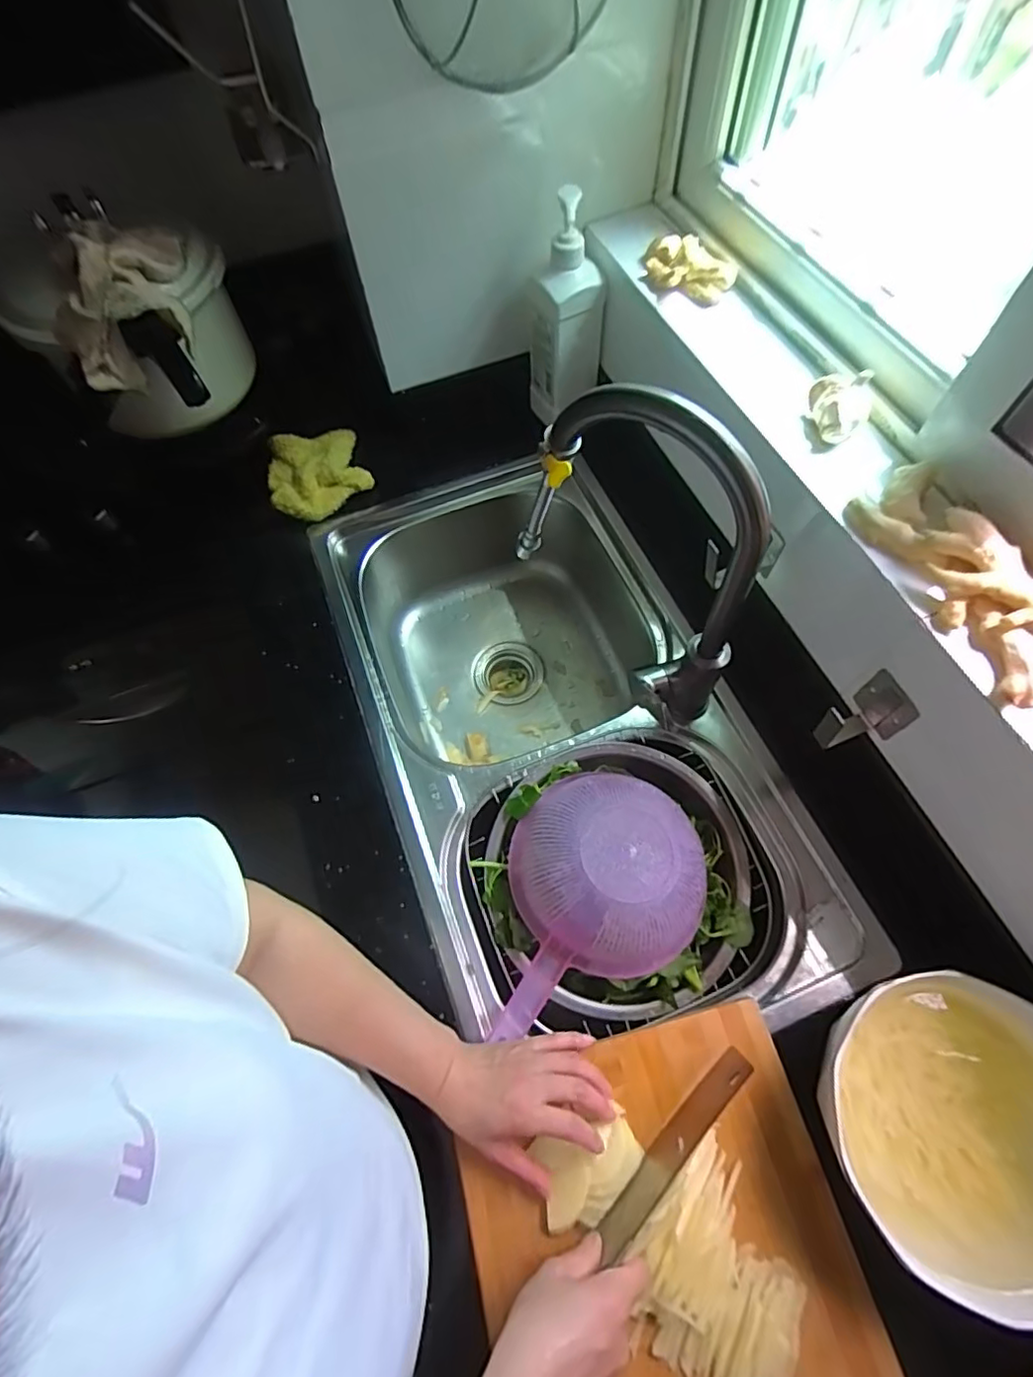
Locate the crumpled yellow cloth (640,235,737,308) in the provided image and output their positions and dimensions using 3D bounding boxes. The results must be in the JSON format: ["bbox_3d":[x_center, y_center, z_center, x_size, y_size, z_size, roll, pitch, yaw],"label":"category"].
[{"bbox_3d":[0.188,-0.474,0.659,0.110,0.035,0.043,36,71,18],"label":"crumpled yellow cloth"}]

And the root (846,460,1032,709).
[{"bbox_3d":[0.352,-0.085,0.456,0.065,0.038,0.221,-18,65,-6],"label":"root"}]

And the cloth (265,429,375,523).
[{"bbox_3d":[-0.295,-0.320,0.865,0.140,0.029,0.143,-22,65,-8],"label":"cloth"}]

